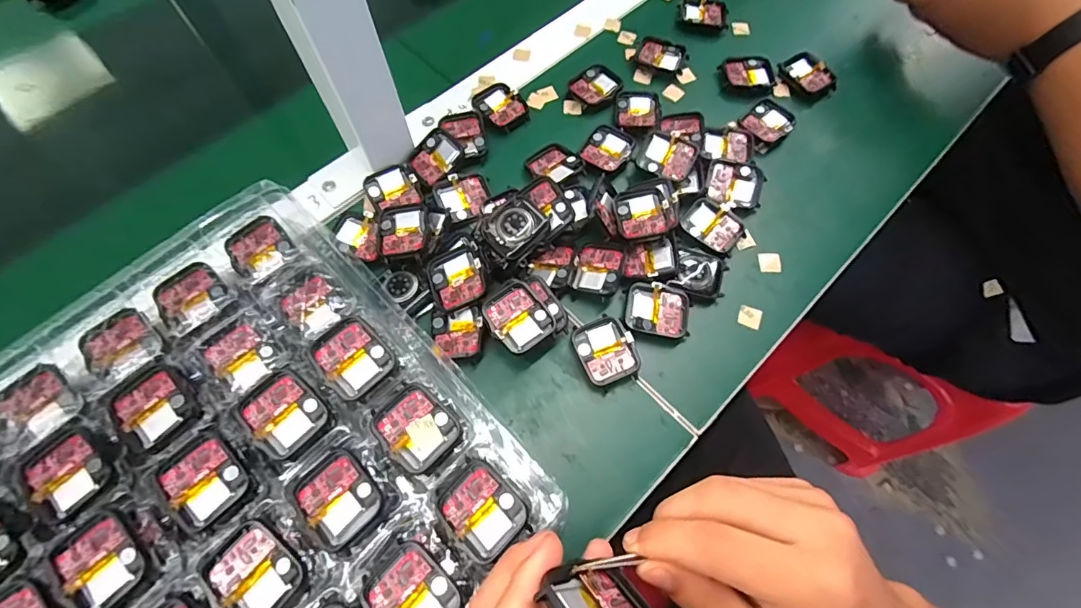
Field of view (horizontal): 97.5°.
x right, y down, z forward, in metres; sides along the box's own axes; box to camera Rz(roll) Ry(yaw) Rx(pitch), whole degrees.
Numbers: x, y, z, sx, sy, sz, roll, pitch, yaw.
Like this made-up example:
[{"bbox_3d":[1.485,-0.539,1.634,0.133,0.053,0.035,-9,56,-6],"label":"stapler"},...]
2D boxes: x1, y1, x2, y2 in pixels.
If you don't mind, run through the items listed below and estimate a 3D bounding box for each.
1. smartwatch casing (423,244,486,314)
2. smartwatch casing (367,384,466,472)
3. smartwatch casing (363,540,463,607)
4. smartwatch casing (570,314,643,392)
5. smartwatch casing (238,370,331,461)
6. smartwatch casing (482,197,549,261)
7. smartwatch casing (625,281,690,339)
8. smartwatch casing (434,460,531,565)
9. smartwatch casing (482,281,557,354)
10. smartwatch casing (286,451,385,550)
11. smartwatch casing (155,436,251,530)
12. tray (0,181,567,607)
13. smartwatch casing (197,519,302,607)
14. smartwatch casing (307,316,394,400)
[{"bbox_3d":[-0.058,-0.019,0.327,0.039,0.011,0.043,-24,69,4],"label":"smartwatch casing"},{"bbox_3d":[-0.070,0.068,0.265,0.037,0.005,0.044,-42,73,-17],"label":"smartwatch casing"},{"bbox_3d":[-0.062,0.142,0.231,0.035,0.005,0.044,-42,73,-17],"label":"smartwatch casing"},{"bbox_3d":[0.044,0.032,0.322,0.037,0.017,0.044,-23,68,-10],"label":"smartwatch casing"},{"bbox_3d":[-0.143,0.061,0.265,0.035,0.007,0.042,-42,85,-19],"label":"smartwatch casing"},{"bbox_3d":[-0.017,-0.054,0.330,0.040,0.014,0.034,-41,73,-16],"label":"smartwatch casing"},{"bbox_3d":[0.082,0.005,0.335,0.043,0.018,0.038,6,66,2],"label":"smartwatch casing"},{"bbox_3d":[-0.030,0.105,0.245,0.037,0.008,0.044,-40,72,-16],"label":"smartwatch casing"},{"bbox_3d":[-0.015,0.008,0.310,0.038,0.012,0.040,-31,70,-13],"label":"smartwatch casing"},{"bbox_3d":[-0.107,0.100,0.247,0.037,0.006,0.043,-42,73,-17],"label":"smartwatch casing"},{"bbox_3d":[-0.176,0.092,0.249,0.035,0.008,0.040,-36,71,-15],"label":"smartwatch casing"},{"bbox_3d":[-0.175,0.102,0.262,0.268,0.046,0.296,-42,72,-17],"label":"tray"},{"bbox_3d":[-0.142,0.131,0.233,0.044,0.007,0.037,42,72,16],"label":"smartwatch casing"},{"bbox_3d":[-0.110,0.031,0.278,0.037,0.009,0.041,-41,87,-17],"label":"smartwatch casing"}]

